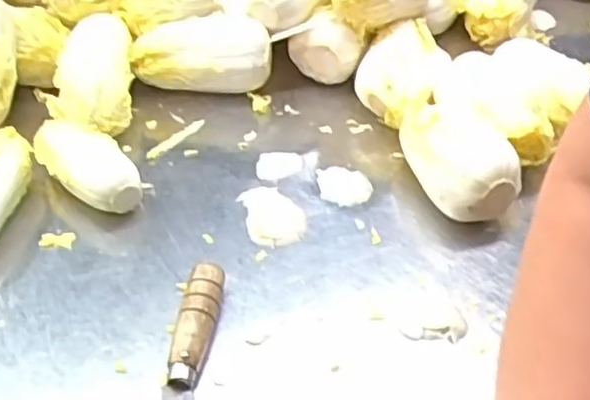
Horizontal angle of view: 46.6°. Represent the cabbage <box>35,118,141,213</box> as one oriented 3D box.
[{"bbox_3d":[-0.176,-0.028,0.581,0.113,0.050,0.053,33,51,28],"label":"cabbage"}]

